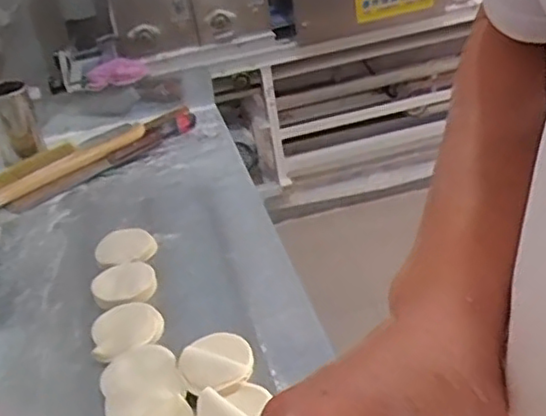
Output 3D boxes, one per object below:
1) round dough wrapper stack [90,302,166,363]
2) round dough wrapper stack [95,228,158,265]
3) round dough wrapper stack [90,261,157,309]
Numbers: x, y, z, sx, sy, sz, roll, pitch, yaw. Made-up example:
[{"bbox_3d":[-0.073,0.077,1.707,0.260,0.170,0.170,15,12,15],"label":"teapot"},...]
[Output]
[{"bbox_3d":[-0.186,0.160,0.846,0.087,0.025,0.098,-14,31,-11],"label":"round dough wrapper stack"},{"bbox_3d":[-0.228,0.057,1.017,0.089,0.021,0.099,-16,31,-14],"label":"round dough wrapper stack"},{"bbox_3d":[-0.211,0.110,0.933,0.088,0.024,0.091,-5,30,3],"label":"round dough wrapper stack"}]

